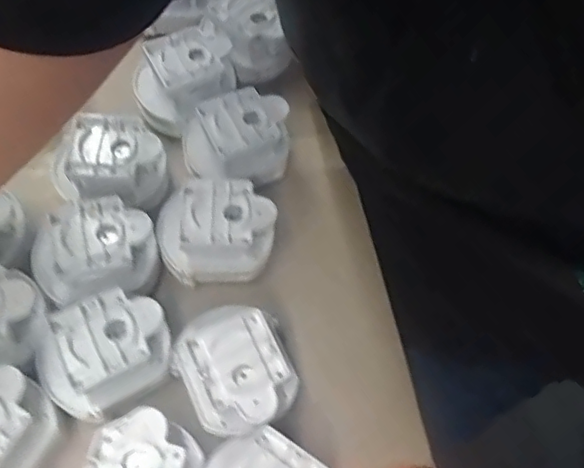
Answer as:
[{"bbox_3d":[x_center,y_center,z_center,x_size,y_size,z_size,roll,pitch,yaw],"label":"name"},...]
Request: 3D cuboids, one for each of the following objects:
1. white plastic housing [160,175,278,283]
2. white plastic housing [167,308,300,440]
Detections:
[{"bbox_3d":[-0.046,0.001,0.360,0.068,0.047,0.054,3,63,-2],"label":"white plastic housing"},{"bbox_3d":[-0.030,0.078,0.319,0.056,0.044,0.064,-24,67,-15],"label":"white plastic housing"}]

